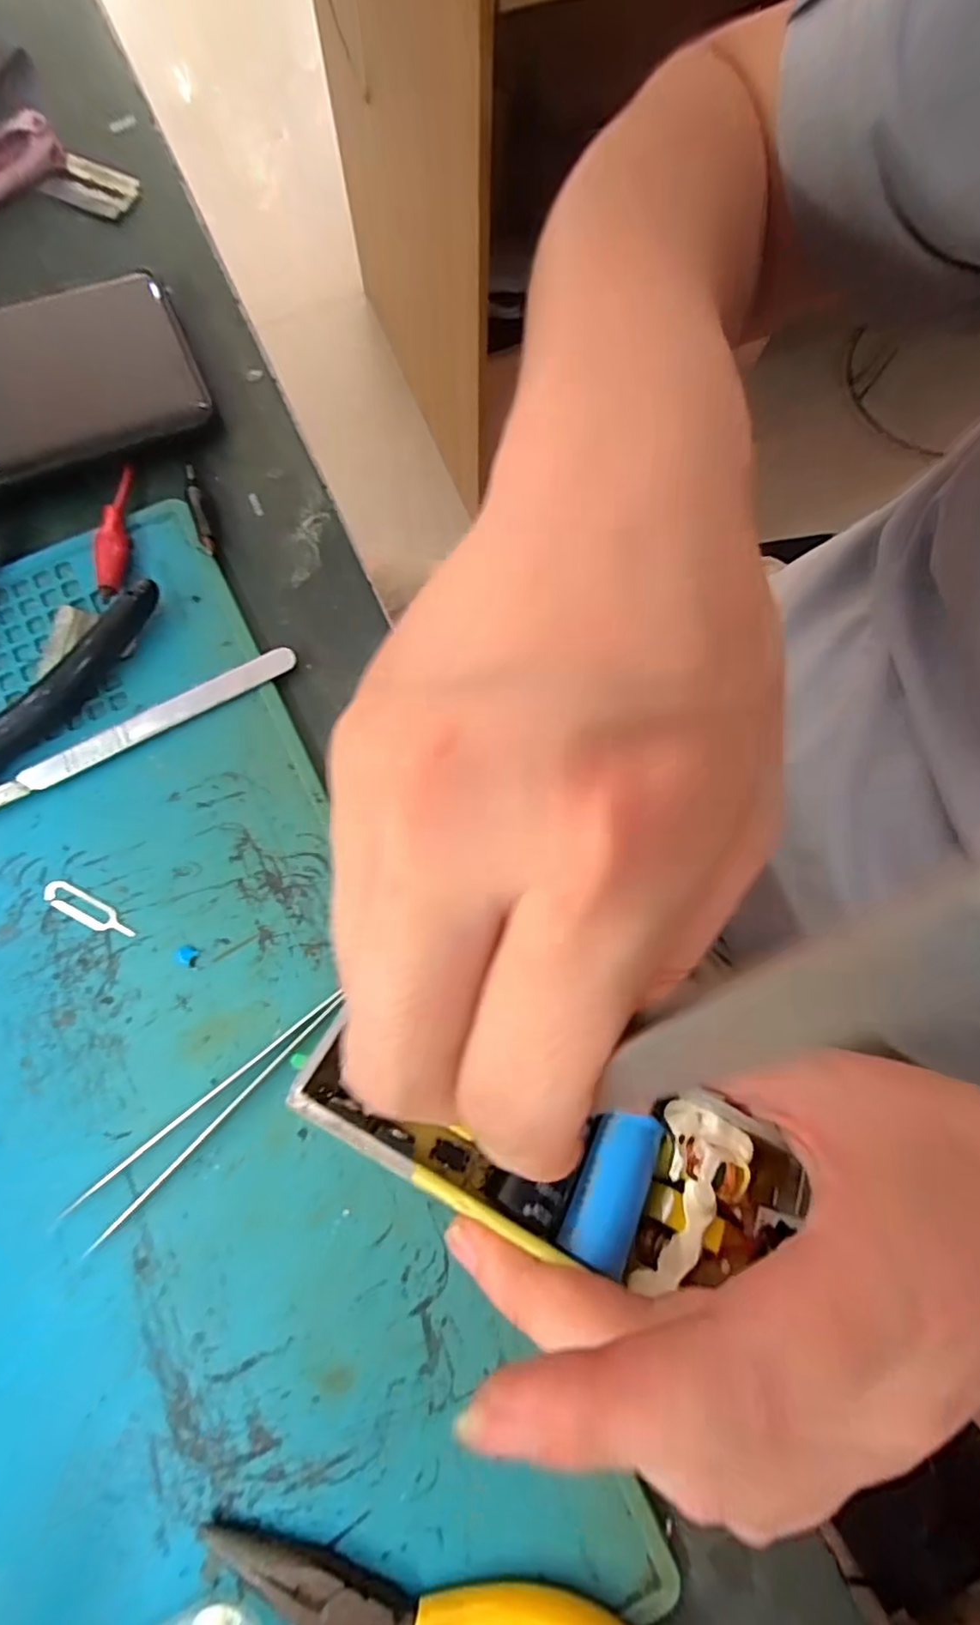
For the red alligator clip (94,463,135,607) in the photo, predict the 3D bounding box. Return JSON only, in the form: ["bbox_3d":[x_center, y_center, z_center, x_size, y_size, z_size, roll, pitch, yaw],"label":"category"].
[{"bbox_3d":[-0.136,-0.105,0.216,0.010,0.009,0.056,-2,79,-2],"label":"red alligator clip"}]

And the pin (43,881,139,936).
[{"bbox_3d":[-0.131,0.032,0.193,0.033,0.004,0.009,26,79,4],"label":"pin"}]

